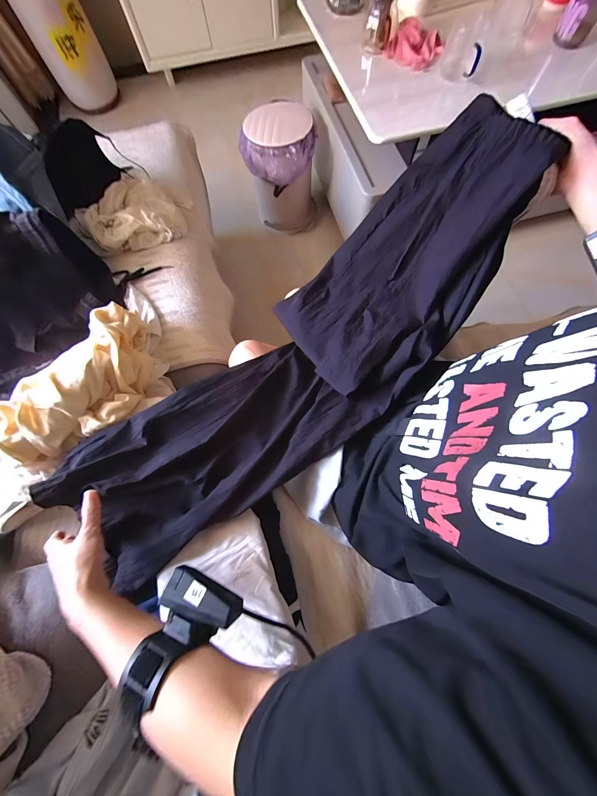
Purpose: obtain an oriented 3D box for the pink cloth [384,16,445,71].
[{"bbox_3d":[0.338,-1.025,0.772,0.138,0.041,0.138,38,78,12],"label":"pink cloth"}]

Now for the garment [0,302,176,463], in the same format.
[{"bbox_3d":[-0.377,-0.021,0.486,0.176,0.106,0.290,38,78,12],"label":"garment"}]

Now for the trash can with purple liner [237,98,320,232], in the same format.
[{"bbox_3d":[-0.063,-0.892,1.075,0.249,0.322,0.251,0,73,2],"label":"trash can with purple liner"}]

